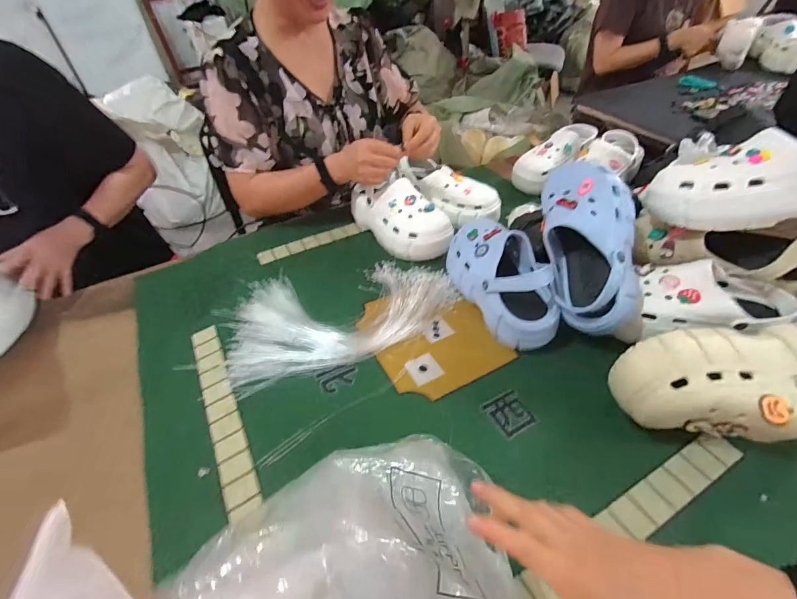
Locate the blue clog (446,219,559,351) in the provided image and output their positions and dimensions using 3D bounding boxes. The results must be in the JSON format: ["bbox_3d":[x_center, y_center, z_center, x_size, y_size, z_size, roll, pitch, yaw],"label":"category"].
[{"bbox_3d":[0.158,-0.036,0.616,0.110,0.113,0.235,-11,45,-6],"label":"blue clog"}]

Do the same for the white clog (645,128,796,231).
[{"bbox_3d":[0.489,-0.154,0.516,0.260,0.097,0.094,2,44,24],"label":"white clog"}]

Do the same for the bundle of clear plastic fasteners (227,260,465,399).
[{"bbox_3d":[-0.091,0.011,0.649,0.377,0.029,0.226,-16,46,-11],"label":"bundle of clear plastic fasteners"}]

